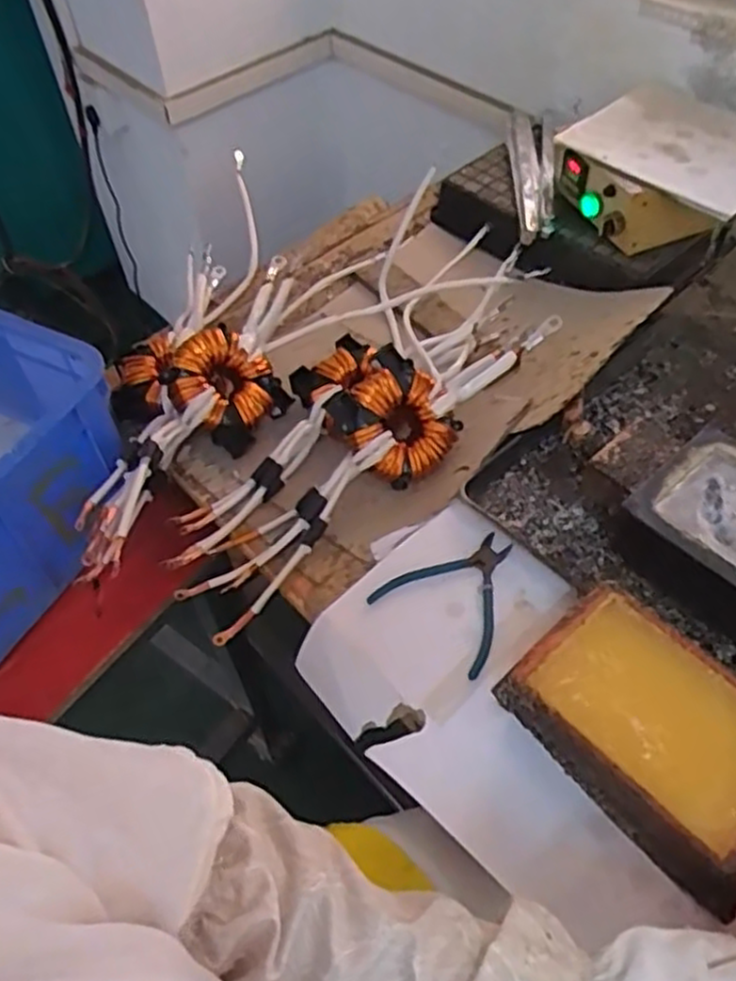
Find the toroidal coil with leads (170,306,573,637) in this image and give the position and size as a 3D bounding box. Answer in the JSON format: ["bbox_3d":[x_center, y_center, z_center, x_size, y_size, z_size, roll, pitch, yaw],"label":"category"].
[{"bbox_3d":[0.007,-0.041,0.796,0.495,0.086,0.105,-41,59,-8],"label":"toroidal coil with leads"}]

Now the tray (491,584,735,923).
[{"bbox_3d":[0.232,0.192,0.592,0.130,0.068,0.217,-37,59,-23],"label":"tray"}]

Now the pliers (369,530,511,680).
[{"bbox_3d":[0.089,0.093,0.716,0.121,0.008,0.133,32,60,25],"label":"pliers"}]

